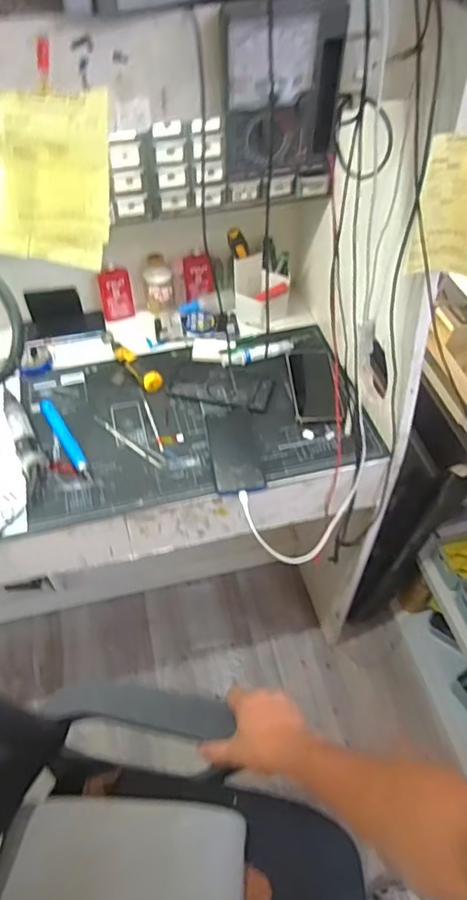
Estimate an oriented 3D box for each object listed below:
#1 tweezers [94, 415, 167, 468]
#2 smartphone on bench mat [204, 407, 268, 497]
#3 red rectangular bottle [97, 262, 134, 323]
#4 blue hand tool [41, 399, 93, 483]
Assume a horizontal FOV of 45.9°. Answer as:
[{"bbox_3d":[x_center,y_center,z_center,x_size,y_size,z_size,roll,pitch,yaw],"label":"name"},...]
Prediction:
[{"bbox_3d":[-0.167,-0.013,0.869,0.152,0.004,0.022,28,56,21],"label":"tweezers"},{"bbox_3d":[0.001,-0.002,0.857,0.073,0.013,0.164,-7,51,-6],"label":"smartphone on bench mat"},{"bbox_3d":[-0.217,-0.292,1.023,0.057,0.099,0.024,-10,51,-8],"label":"red rectangular bottle"},{"bbox_3d":[-0.261,-0.018,0.867,0.022,0.013,0.180,-27,56,-21],"label":"blue hand tool"}]

